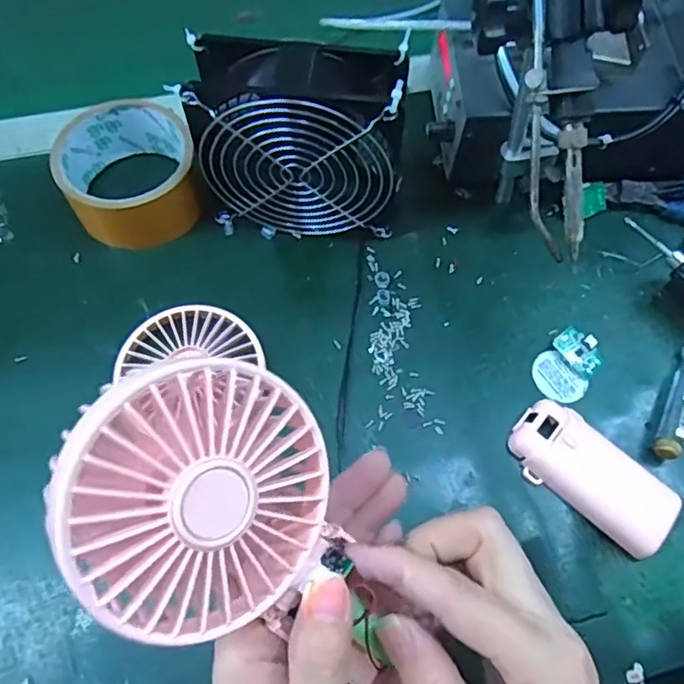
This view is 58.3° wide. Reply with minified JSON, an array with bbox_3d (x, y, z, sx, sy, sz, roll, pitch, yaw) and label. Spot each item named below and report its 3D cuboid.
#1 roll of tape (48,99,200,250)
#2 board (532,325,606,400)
[{"bbox_3d":[-0.140,-0.111,0.408,0.084,0.044,0.088,1,66,-1],"label":"roll of tape"},{"bbox_3d":[0.141,0.014,0.377,0.047,0.006,0.034,-39,72,-17],"label":"board"}]

